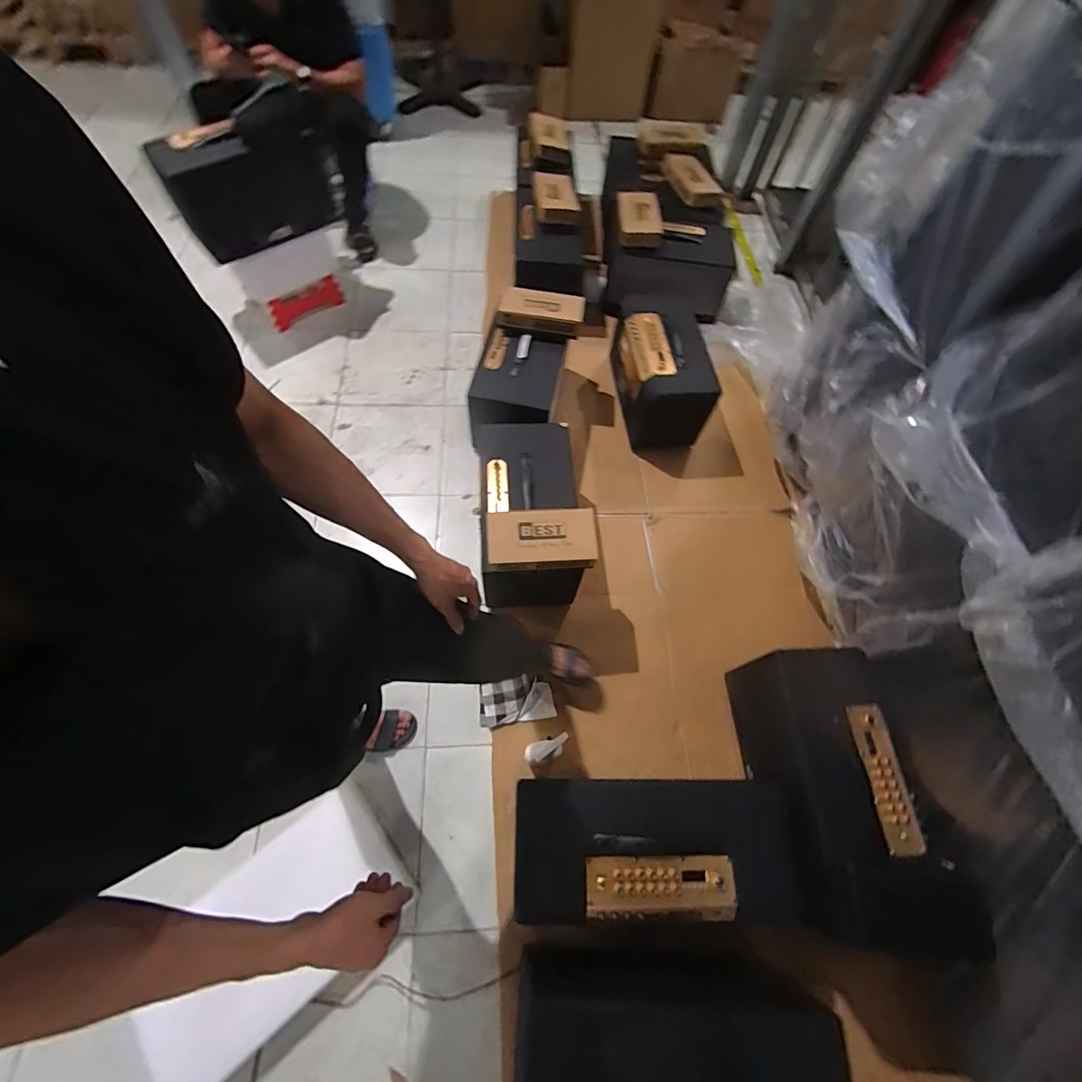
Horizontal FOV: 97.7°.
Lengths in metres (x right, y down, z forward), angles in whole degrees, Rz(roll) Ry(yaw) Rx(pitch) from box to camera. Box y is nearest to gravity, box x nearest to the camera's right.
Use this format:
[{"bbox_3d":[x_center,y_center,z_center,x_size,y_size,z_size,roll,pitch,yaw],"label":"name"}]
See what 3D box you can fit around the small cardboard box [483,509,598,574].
[{"bbox_3d":[0.000,0.000,1.203,0.277,0.063,0.148,-2,64,-5],"label":"small cardboard box"}]

